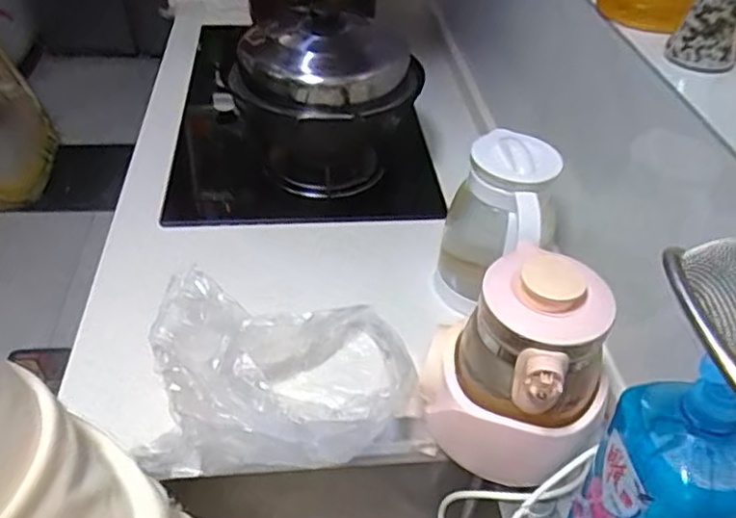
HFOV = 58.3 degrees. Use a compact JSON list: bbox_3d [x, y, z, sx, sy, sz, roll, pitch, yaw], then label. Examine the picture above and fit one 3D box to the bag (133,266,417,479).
[{"bbox_3d":[-0.094,0.115,0.697,0.267,0.094,0.224,0,41,-4],"label":"bag"}]

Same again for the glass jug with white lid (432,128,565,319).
[{"bbox_3d":[0.148,-0.036,0.789,0.112,0.204,0.106,-2,41,-7],"label":"glass jug with white lid"}]

